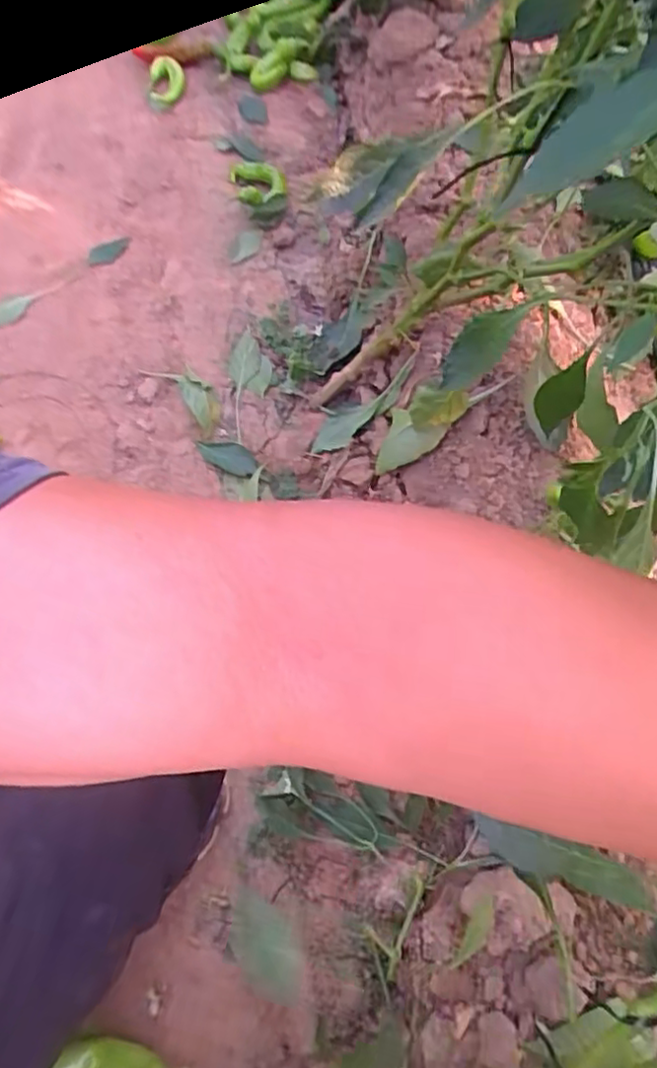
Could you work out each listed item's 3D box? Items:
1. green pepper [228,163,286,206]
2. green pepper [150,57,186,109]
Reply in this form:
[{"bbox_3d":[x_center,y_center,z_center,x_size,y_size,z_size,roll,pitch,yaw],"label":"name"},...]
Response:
[{"bbox_3d":[-0.099,-0.508,0.943,0.072,0.022,0.095,-17,69,-6],"label":"green pepper"},{"bbox_3d":[-0.265,-0.733,1.077,0.052,0.038,0.071,12,69,6],"label":"green pepper"}]

